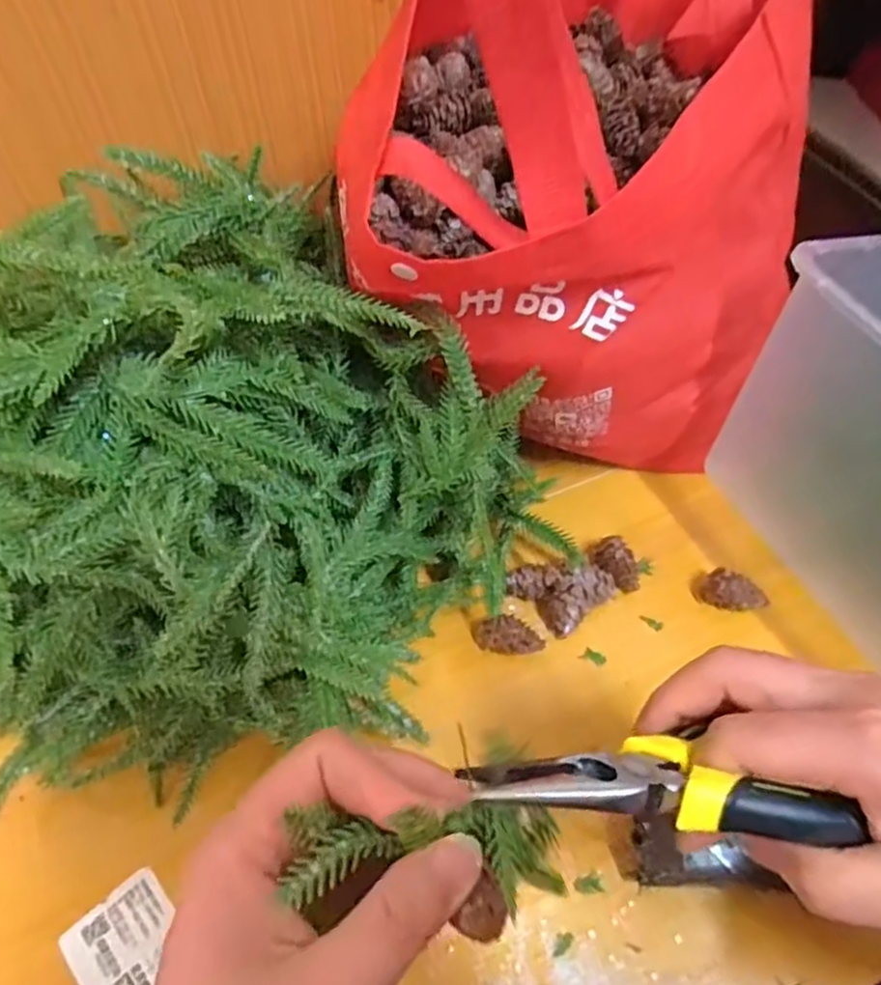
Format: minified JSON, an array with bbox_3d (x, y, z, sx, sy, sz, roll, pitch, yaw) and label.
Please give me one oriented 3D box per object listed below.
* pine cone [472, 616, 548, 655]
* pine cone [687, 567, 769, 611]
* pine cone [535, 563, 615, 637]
[{"bbox_3d":[0.039,0.084,0.404,0.041,0.019,0.019,5,57,4],"label":"pine cone"},{"bbox_3d":[0.173,0.058,0.419,0.041,0.023,0.018,22,60,13],"label":"pine cone"},{"bbox_3d":[0.082,0.060,0.414,0.046,0.030,0.026,-30,62,-18],"label":"pine cone"}]

